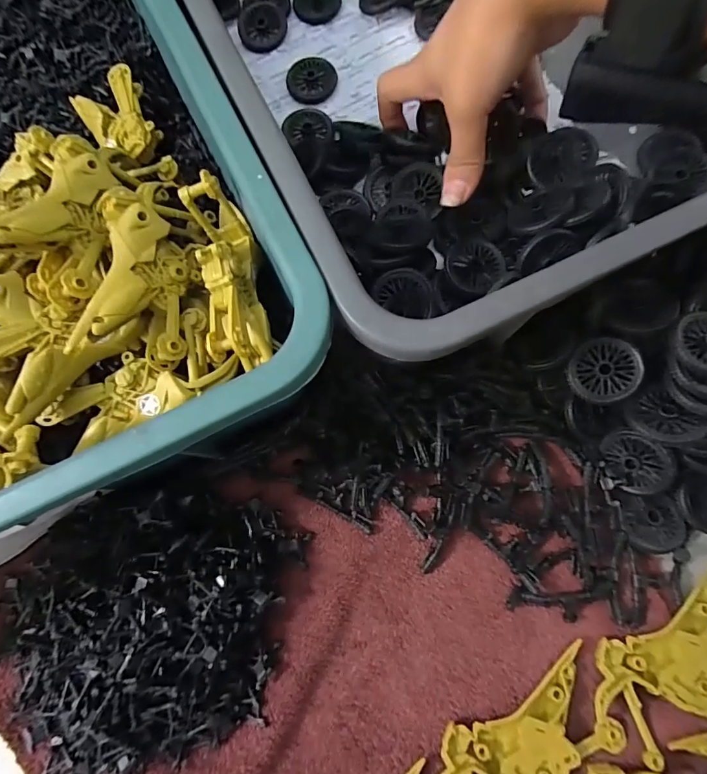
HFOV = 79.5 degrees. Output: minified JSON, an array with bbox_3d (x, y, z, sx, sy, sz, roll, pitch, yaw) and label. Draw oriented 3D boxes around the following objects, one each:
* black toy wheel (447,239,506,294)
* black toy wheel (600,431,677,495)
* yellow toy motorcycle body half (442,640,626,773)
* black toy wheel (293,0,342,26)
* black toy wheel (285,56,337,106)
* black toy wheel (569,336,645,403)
[{"bbox_3d":[0.074,-0.073,0.261,0.032,0.010,0.035,0,76,0],"label":"black toy wheel"},{"bbox_3d":[0.159,0.043,0.238,0.009,0.033,0.036,-12,80,-35],"label":"black toy wheel"},{"bbox_3d":[0.085,0.183,0.216,0.095,0.018,0.047,-31,78,-7],"label":"yellow toy motorcycle body half"},{"bbox_3d":[-0.029,-0.307,0.339,0.037,0.005,0.038,0,76,0],"label":"black toy wheel"},{"bbox_3d":[-0.031,-0.233,0.323,0.037,0.007,0.036,0,76,0],"label":"black toy wheel"},{"bbox_3d":[0.144,-0.009,0.244,0.036,0.008,0.036,0,89,26],"label":"black toy wheel"}]

